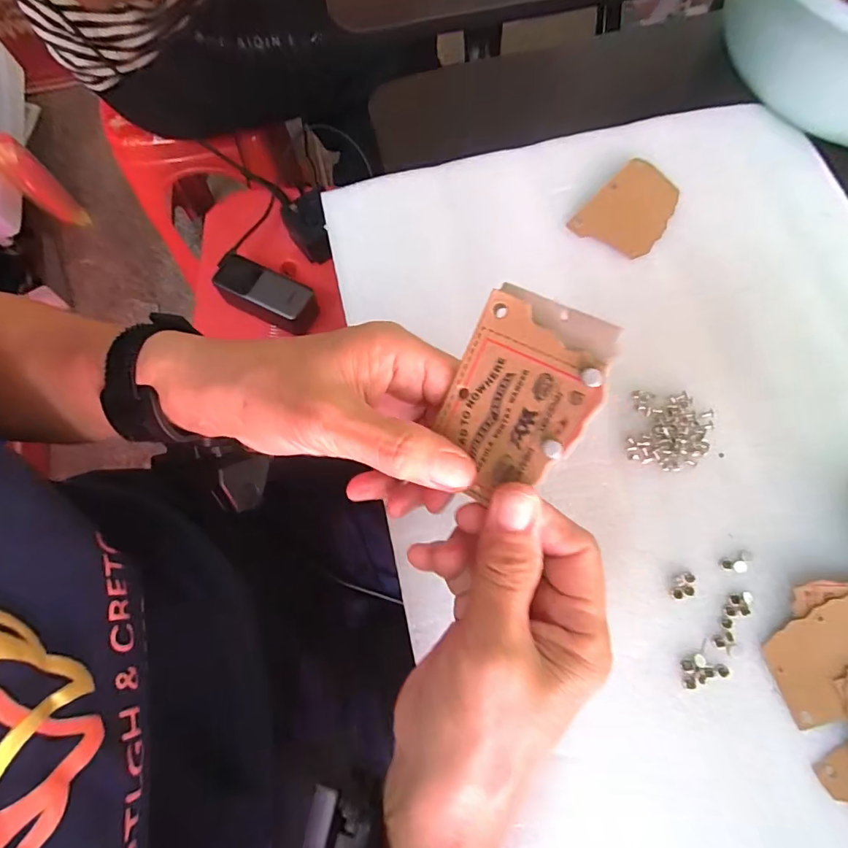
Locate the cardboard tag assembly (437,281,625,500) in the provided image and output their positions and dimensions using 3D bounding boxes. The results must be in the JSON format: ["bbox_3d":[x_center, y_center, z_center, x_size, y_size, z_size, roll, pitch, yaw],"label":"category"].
[{"bbox_3d":[0.038,-0.010,0.185,0.053,0.007,0.078,26,100,17],"label":"cardboard tag assembly"}]

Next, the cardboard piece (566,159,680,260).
[{"bbox_3d":[0.148,-0.152,0.335,0.054,0.004,0.076,43,83,5],"label":"cardboard piece"}]

